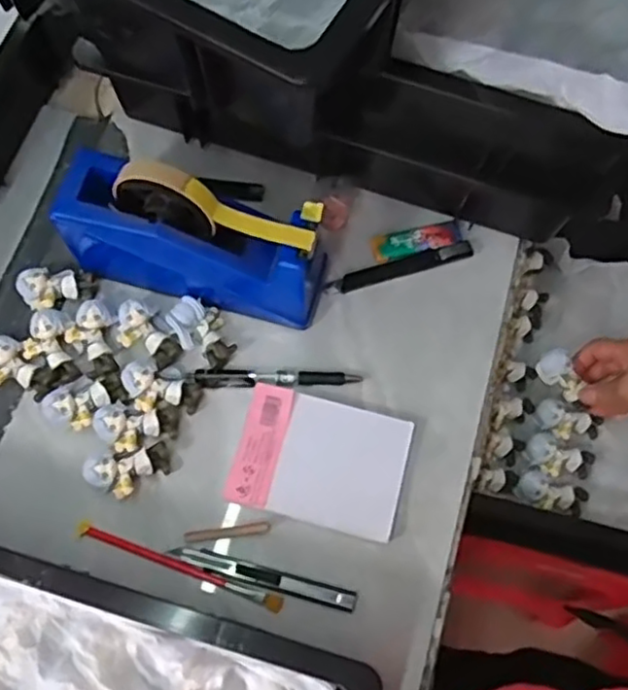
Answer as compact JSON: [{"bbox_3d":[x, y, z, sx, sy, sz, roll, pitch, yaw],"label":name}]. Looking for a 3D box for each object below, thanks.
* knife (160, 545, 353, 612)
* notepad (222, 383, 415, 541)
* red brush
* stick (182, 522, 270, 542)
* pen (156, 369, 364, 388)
[{"bbox_3d":[-0.038,0.171,0.495,0.141,0.008,0.014,16,71,3],"label":"knife"},{"bbox_3d":[0.006,0.090,0.528,0.130,0.012,0.093,15,71,3],"label":"notepad"},{"bbox_3d":[-0.099,0.163,0.498,0.162,0.006,0.012,22,72,5],"label":"red brush"},{"bbox_3d":[-0.065,0.141,0.505,0.063,0.004,0.009,-6,72,-5],"label":"stick"},{"bbox_3d":[-0.043,0.027,0.548,0.161,0.015,0.013,0,71,-2],"label":"pen"}]

